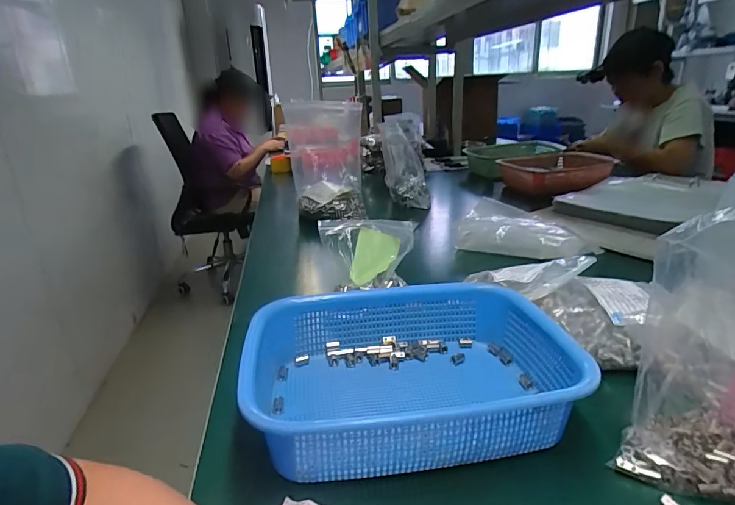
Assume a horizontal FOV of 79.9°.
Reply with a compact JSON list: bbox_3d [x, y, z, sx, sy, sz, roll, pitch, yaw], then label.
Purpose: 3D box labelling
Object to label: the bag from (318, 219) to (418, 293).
[{"bbox_3d":[0.003,-0.005,0.638,0.142,0.069,0.128,-4,20,-1],"label":"bag"}]

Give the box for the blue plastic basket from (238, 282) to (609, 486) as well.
[{"bbox_3d":[0.036,0.108,0.406,0.279,0.079,0.203,-6,21,-7],"label":"blue plastic basket"}]

